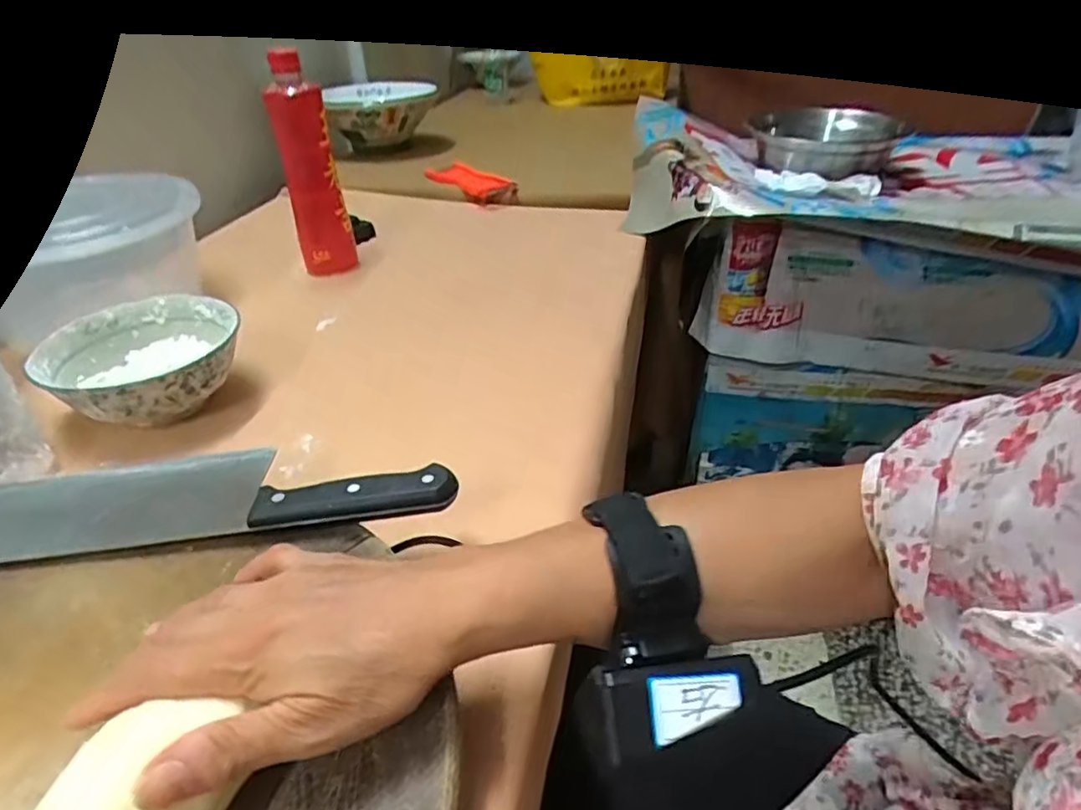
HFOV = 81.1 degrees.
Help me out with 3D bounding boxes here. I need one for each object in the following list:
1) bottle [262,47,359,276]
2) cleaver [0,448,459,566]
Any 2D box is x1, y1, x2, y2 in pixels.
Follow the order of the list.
[{"bbox_3d":[-0.252,-0.255,0.690,0.057,0.222,0.066,-15,37,-16],"label":"bottle"},{"bbox_3d":[-0.197,0.051,0.369,0.288,0.030,0.076,-6,35,-4],"label":"cleaver"}]

